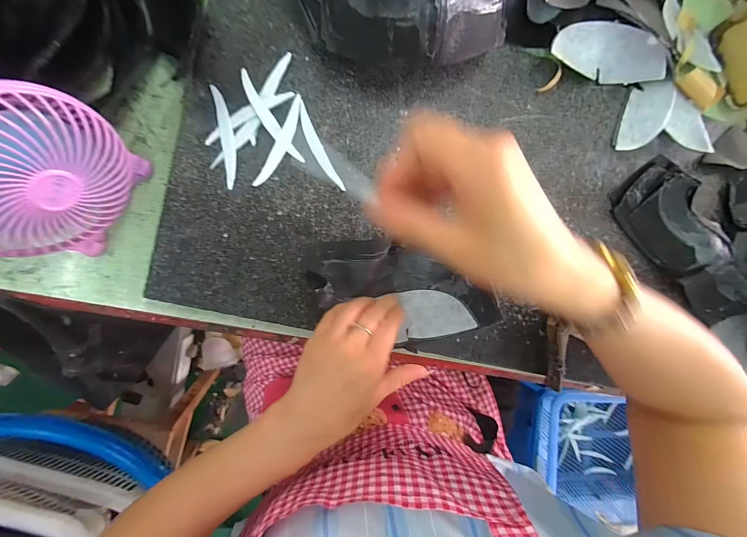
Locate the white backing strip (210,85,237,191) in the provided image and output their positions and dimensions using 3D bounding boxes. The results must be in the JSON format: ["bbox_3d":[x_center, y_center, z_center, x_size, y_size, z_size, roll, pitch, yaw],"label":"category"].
[{"bbox_3d":[-0.137,-0.122,0.301,0.014,0.005,0.093,-8,95,-7],"label":"white backing strip"}]

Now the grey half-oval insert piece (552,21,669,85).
[{"bbox_3d":[0.247,-0.227,0.337,0.132,0.031,0.048,8,93,-8],"label":"grey half-oval insert piece"}]

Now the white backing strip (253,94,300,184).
[{"bbox_3d":[-0.088,-0.119,0.307,0.014,0.006,0.091,28,90,-9],"label":"white backing strip"}]

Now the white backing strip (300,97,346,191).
[{"bbox_3d":[-0.054,-0.117,0.313,0.013,0.005,0.089,-27,97,-5],"label":"white backing strip"}]

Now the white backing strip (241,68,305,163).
[{"bbox_3d":[-0.098,-0.139,0.301,0.014,0.010,0.092,-34,98,-4],"label":"white backing strip"}]

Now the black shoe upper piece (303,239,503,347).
[{"bbox_3d":[0.020,0.022,0.312,0.182,0.049,0.085,17,92,1],"label":"black shoe upper piece"}]

